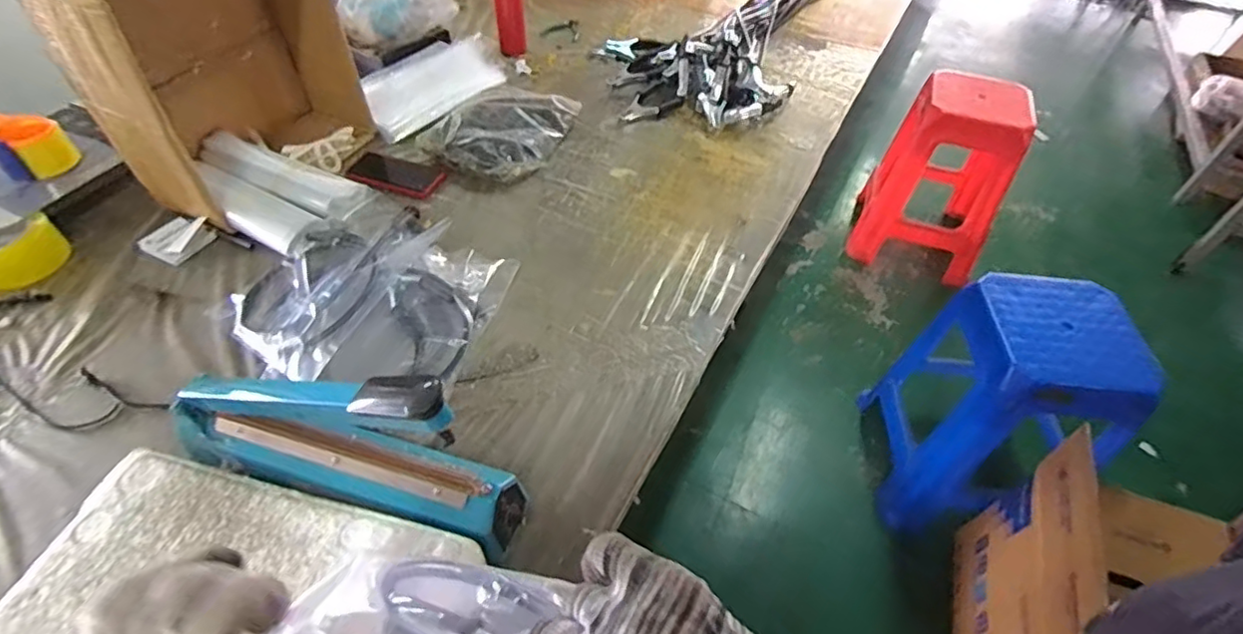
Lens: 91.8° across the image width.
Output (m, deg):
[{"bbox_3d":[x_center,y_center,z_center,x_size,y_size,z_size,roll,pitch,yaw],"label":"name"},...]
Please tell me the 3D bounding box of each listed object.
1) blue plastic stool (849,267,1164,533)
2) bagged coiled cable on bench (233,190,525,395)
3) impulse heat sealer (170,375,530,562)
[{"bbox_3d":[0.826,0.204,1.363,0.341,0.542,0.386,10,48,6],"label":"blue plastic stool"},{"bbox_3d":[-0.363,-0.045,0.854,0.359,0.060,0.327,1,48,-1],"label":"bagged coiled cable on bench"},{"bbox_3d":[-0.284,0.106,0.581,0.346,0.183,0.075,10,48,6],"label":"impulse heat sealer"}]

